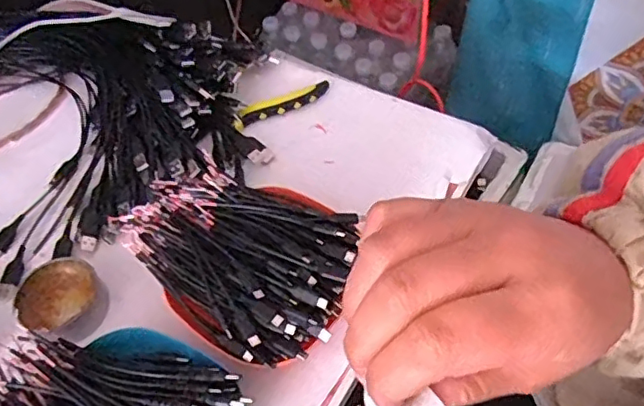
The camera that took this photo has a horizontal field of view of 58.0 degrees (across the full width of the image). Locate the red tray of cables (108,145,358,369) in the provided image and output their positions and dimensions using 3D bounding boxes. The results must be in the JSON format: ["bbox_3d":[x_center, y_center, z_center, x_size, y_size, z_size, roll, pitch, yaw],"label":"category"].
[{"bbox_3d":[-0.061,0.040,0.445,0.176,0.054,0.130,26,59,22],"label":"red tray of cables"}]

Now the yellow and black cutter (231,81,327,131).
[{"bbox_3d":[-0.040,-0.098,0.577,0.104,0.009,0.019,-25,55,-13],"label":"yellow and black cutter"}]

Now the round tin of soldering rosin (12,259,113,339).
[{"bbox_3d":[-0.202,0.077,0.457,0.068,0.024,0.061,31,61,25],"label":"round tin of soldering rosin"}]

